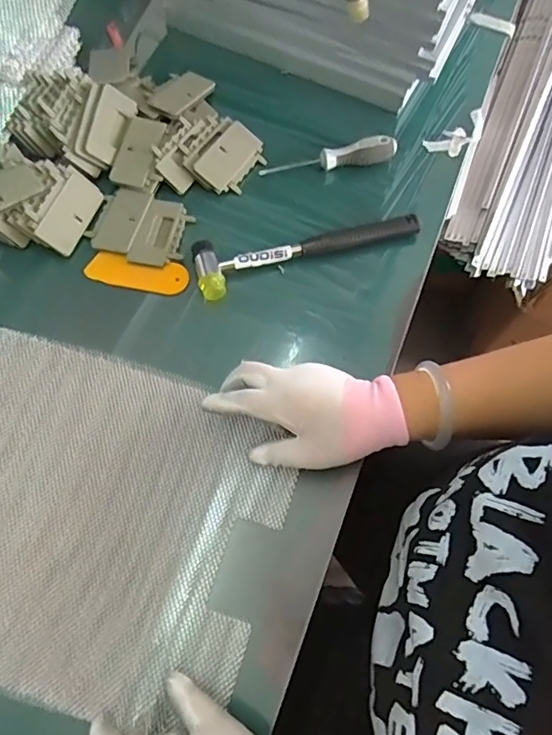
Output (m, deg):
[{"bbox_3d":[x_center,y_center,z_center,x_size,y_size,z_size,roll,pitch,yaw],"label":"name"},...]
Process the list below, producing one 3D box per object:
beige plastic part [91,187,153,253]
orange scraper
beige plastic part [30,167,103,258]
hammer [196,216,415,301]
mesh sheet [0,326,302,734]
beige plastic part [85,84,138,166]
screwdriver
[{"bbox_3d":[-0.167,-0.161,0.571,0.043,0.007,0.080,16,68,6],"label":"beige plastic part"},{"bbox_3d":[-0.147,-0.099,0.557,0.105,0.007,0.037,9,75,0],"label":"orange scraper"},{"bbox_3d":[-0.221,-0.169,0.565,0.046,0.009,0.094,34,60,-29],"label":"beige plastic part"},{"bbox_3d":[0.034,-0.130,0.555,0.240,0.022,0.056,-17,68,-7],"label":"hammer"},{"bbox_3d":[-0.162,0.109,0.445,0.323,0.048,0.279,15,68,6],"label":"mesh sheet"},{"bbox_3d":[-0.186,-0.271,0.588,0.039,0.005,0.081,26,78,-36],"label":"beige plastic part"},{"bbox_3d":[0.060,-0.239,0.599,0.155,0.029,0.018,-10,67,-4],"label":"screwdriver"}]

